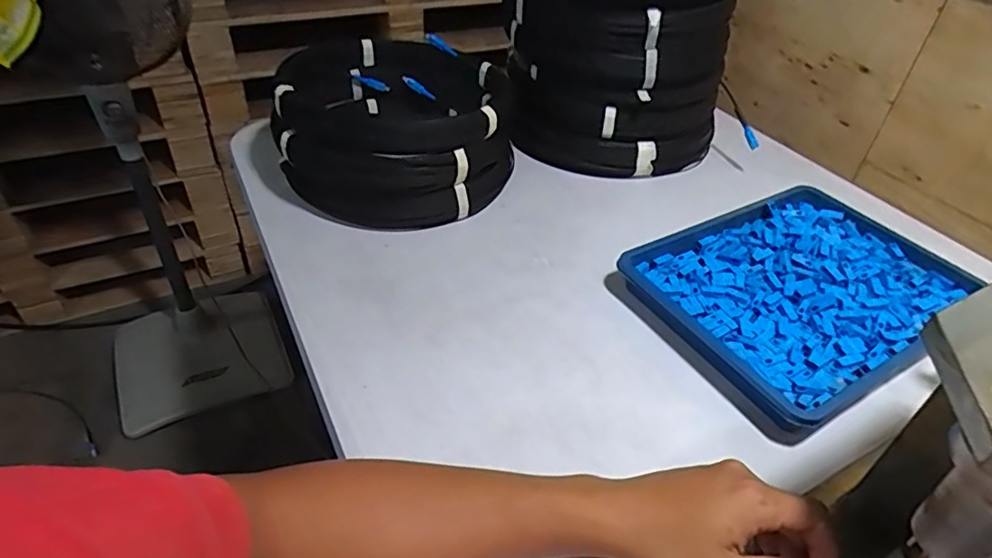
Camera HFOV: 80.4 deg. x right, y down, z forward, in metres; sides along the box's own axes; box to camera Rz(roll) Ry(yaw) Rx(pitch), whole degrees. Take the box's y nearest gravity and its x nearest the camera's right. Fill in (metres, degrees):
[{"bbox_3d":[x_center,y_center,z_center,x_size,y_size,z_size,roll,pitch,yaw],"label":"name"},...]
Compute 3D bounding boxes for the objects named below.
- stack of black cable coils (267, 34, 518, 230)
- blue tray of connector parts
[{"bbox_3d":[-0.121,-0.193,0.743,0.272,0.130,0.268,0,40,-5],"label":"stack of black cable coils"},{"bbox_3d":[0.321,0.007,0.610,0.321,0.033,0.235,-19,45,-25],"label":"blue tray of connector parts"}]

